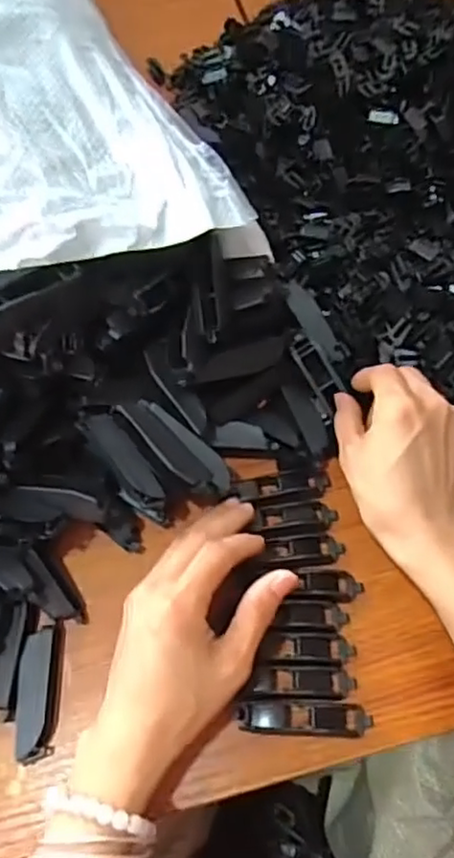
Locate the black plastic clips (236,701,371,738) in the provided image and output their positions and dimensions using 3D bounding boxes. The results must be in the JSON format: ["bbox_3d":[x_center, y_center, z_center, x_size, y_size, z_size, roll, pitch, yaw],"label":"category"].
[{"bbox_3d":[0.044,0.164,0.362,0.076,0.015,0.017,3,64,0],"label":"black plastic clips"}]

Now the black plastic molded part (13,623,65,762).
[{"bbox_3d":[-0.107,0.148,0.366,0.022,0.013,0.073,0,64,-1],"label":"black plastic molded part"}]

